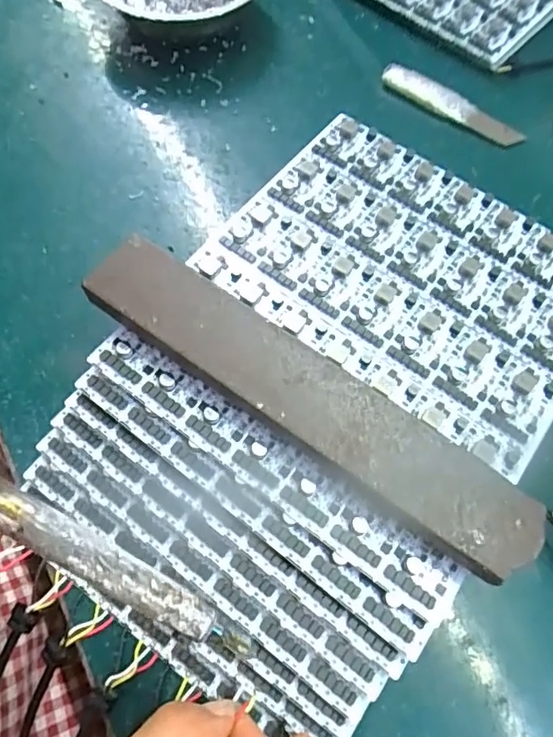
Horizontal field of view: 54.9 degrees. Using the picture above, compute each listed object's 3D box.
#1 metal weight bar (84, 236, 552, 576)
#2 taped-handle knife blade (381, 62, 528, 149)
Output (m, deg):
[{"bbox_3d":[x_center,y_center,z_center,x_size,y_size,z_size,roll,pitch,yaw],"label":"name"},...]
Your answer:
[{"bbox_3d":[0.009,0.012,0.218,0.197,0.023,0.035,34,70,12],"label":"metal weight bar"},{"bbox_3d":[0.119,-0.180,0.362,0.100,0.013,0.020,29,69,11],"label":"taped-handle knife blade"}]

